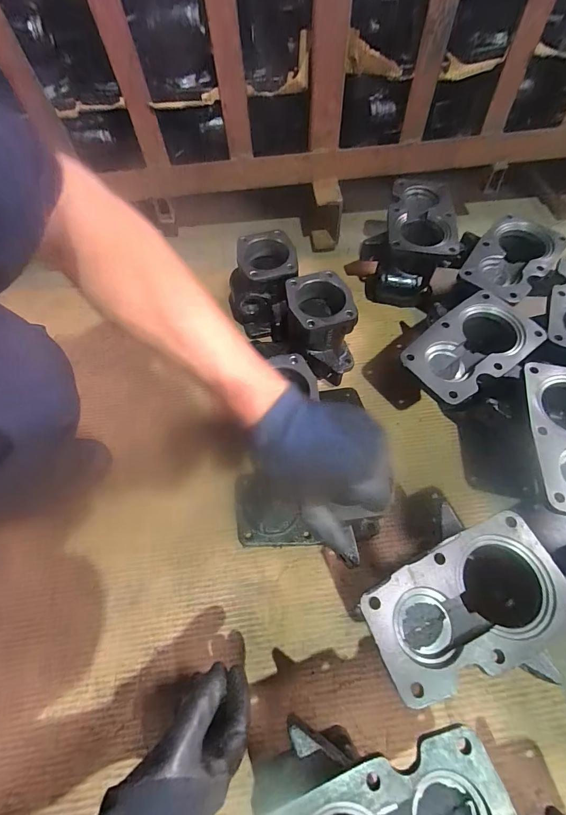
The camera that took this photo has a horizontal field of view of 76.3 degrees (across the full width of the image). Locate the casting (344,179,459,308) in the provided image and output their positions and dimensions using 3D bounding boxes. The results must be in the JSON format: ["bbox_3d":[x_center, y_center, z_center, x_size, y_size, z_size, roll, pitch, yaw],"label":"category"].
[{"bbox_3d":[0.218,-0.288,0.648,0.156,0.135,0.170,14,64,7],"label":"casting"}]

